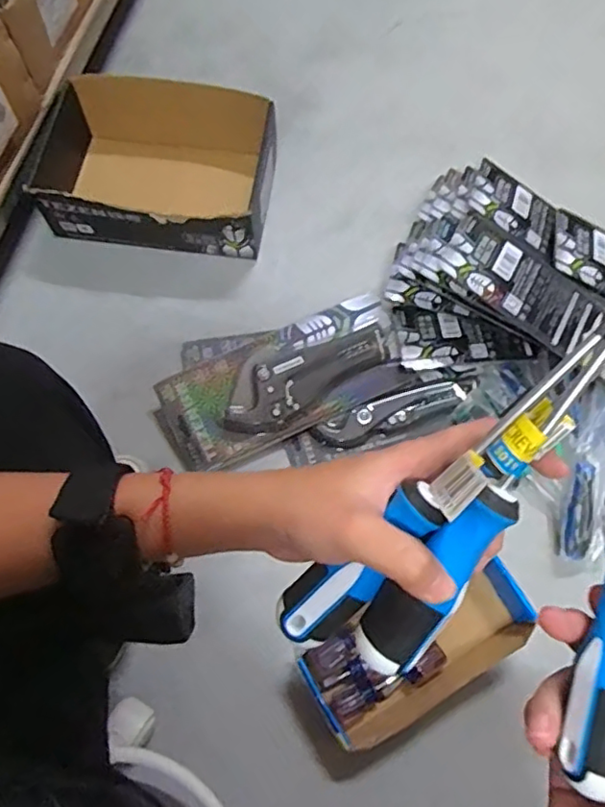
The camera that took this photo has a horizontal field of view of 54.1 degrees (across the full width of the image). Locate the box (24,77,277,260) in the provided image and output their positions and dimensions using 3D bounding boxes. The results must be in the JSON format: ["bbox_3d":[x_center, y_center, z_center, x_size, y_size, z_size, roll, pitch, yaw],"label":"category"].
[{"bbox_3d":[-0.200,-0.327,0.824,0.306,0.102,0.213,3,69,0],"label":"box"}]

